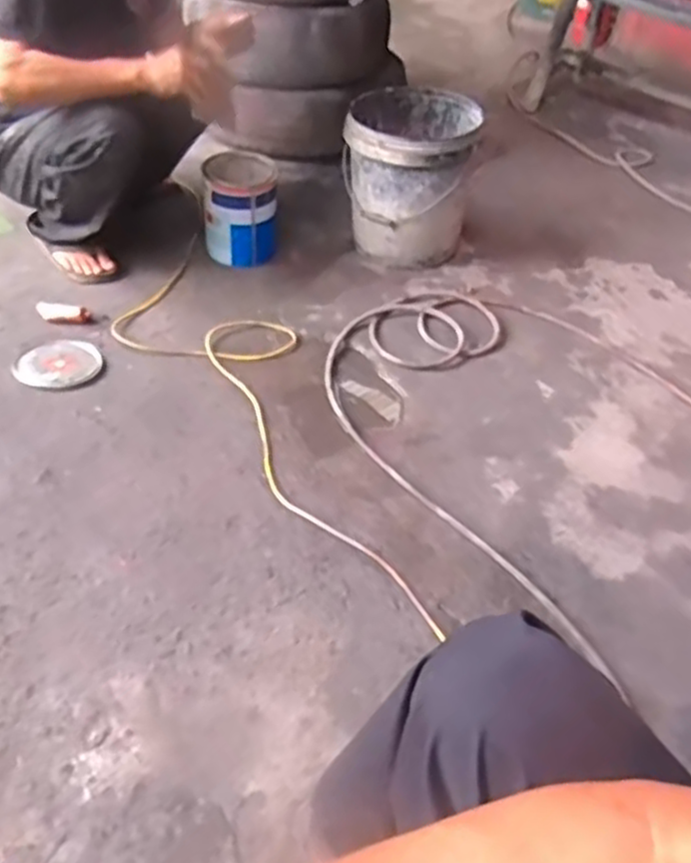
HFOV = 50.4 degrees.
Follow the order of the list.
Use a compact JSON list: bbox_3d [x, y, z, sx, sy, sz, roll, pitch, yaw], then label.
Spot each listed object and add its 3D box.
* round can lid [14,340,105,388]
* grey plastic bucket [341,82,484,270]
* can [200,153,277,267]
[{"bbox_3d":[-0.534,-0.128,1.389,0.155,0.016,0.155,3,44,-2],"label":"round can lid"},{"bbox_3d":[0.136,-0.581,1.681,0.278,0.305,0.290,3,44,-2],"label":"grey plastic bucket"},{"bbox_3d":[-0.237,-0.507,1.666,0.159,0.192,0.188,-1,44,-6],"label":"can"}]

